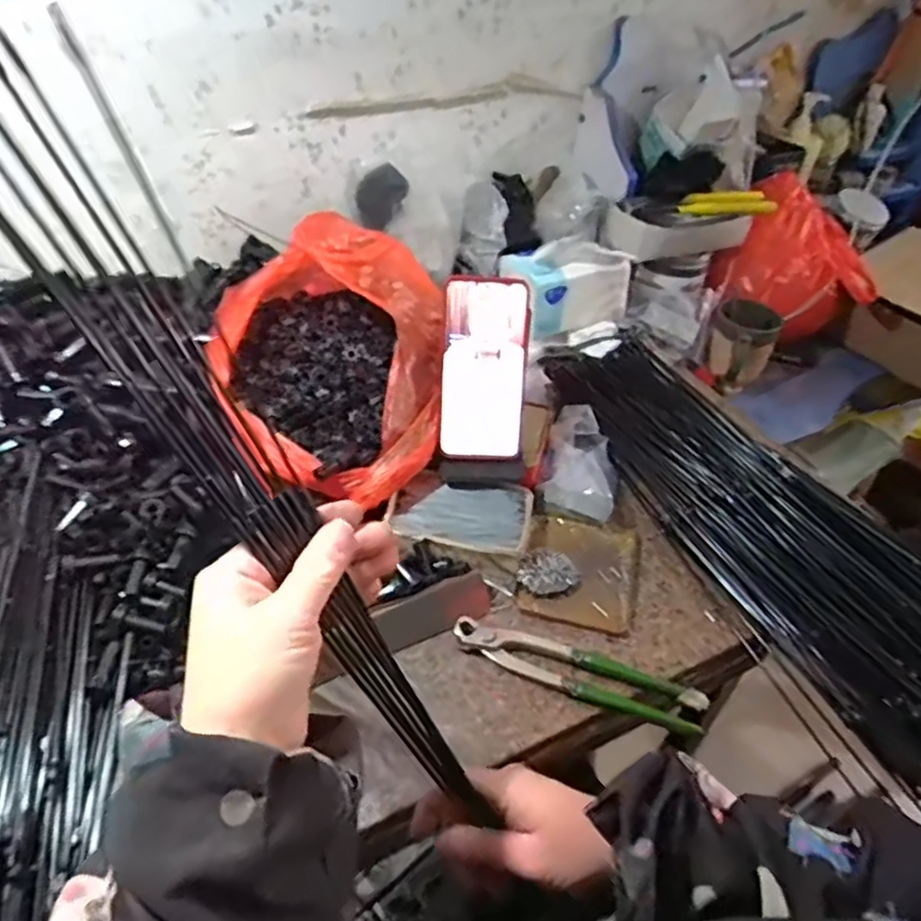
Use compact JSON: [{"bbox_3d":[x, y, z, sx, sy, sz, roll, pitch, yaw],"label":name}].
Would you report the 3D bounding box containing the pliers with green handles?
[{"bbox_3d":[0.092,0.166,0.534,0.198,0.024,0.040,14,44,13],"label":"pliers with green handles"}]

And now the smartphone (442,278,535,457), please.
[{"bbox_3d":[0.022,-0.084,0.619,0.077,0.164,0.014,3,14,1],"label":"smartphone"}]

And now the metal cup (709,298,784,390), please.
[{"bbox_3d":[0.376,-0.159,0.892,0.075,0.106,0.075,1,43,-1],"label":"metal cup"}]

